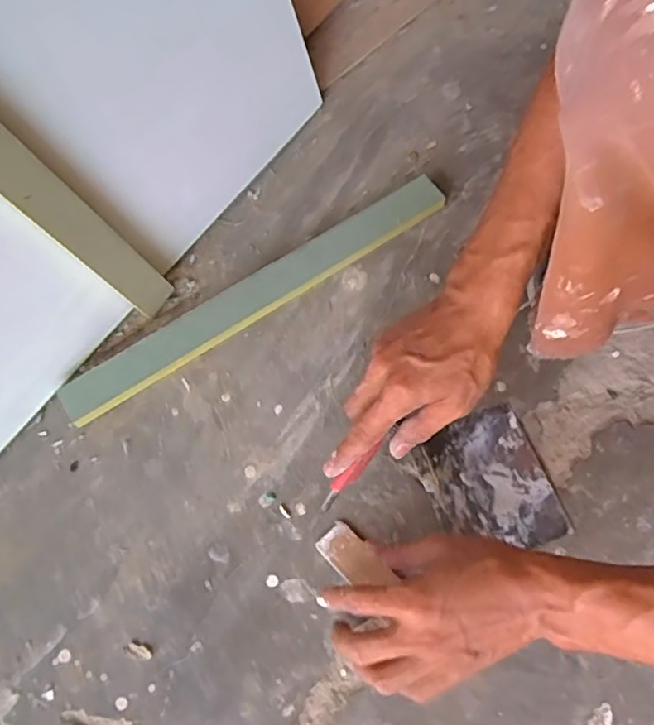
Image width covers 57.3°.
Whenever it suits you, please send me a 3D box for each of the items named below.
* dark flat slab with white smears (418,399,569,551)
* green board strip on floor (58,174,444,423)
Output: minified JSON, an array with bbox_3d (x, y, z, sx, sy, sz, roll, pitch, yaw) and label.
[{"bbox_3d":[0.134,0.102,0.500,0.097,0.005,0.114,-20,71,-6],"label":"dark flat slab with white smears"},{"bbox_3d":[-0.059,-0.069,0.563,0.402,0.022,0.040,-33,73,-10],"label":"green board strip on floor"}]

